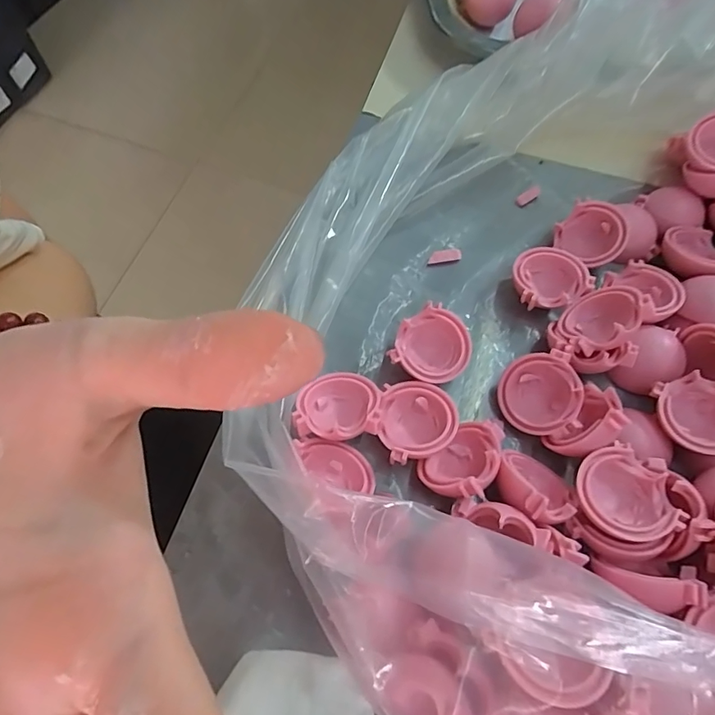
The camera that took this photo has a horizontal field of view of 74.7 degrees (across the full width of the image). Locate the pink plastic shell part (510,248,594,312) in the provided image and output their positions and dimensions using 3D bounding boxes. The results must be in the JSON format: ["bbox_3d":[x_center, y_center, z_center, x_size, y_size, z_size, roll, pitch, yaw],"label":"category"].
[{"bbox_3d":[0.079,-0.032,0.200,0.030,0.015,0.028,-32,72,-14],"label":"pink plastic shell part"}]

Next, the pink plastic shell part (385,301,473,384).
[{"bbox_3d":[0.029,-0.003,0.186,0.028,0.017,0.029,34,70,12],"label":"pink plastic shell part"}]

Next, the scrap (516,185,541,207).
[{"bbox_3d":[0.084,-0.079,0.228,0.015,0.004,0.005,-38,73,-16],"label":"scrap"}]

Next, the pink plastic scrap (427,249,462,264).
[{"bbox_3d":[0.039,-0.046,0.212,0.015,0.005,0.004,-8,67,-5],"label":"pink plastic scrap"}]

